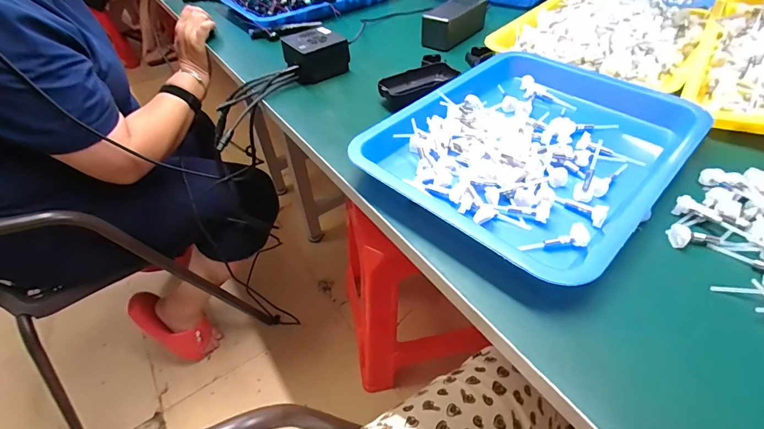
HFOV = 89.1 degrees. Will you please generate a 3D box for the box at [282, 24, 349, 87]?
[{"bbox_3d":[-0.102,-0.243,0.582,0.082,0.048,0.068,-34,53,-25],"label":"box"}]

